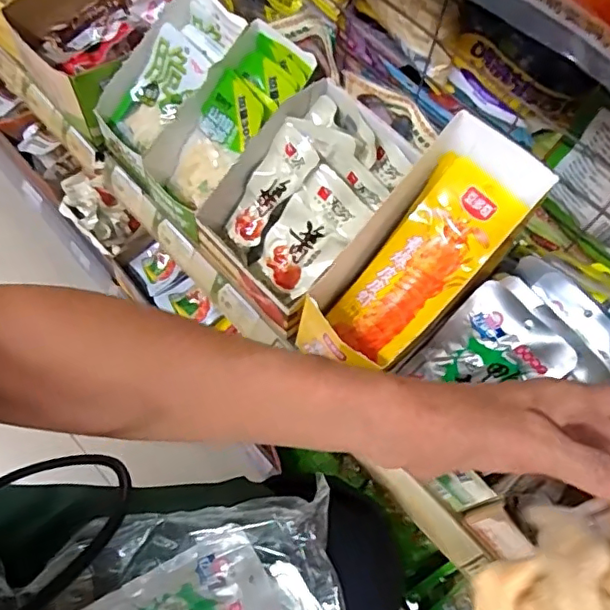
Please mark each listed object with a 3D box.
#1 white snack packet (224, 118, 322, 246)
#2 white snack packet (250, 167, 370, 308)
[{"bbox_3d":[-0.032,-0.114,0.564,0.058,0.030,0.131,41,109,16],"label":"white snack packet"},{"bbox_3d":[0.002,-0.064,0.550,0.066,0.129,0.023,44,25,5],"label":"white snack packet"}]

